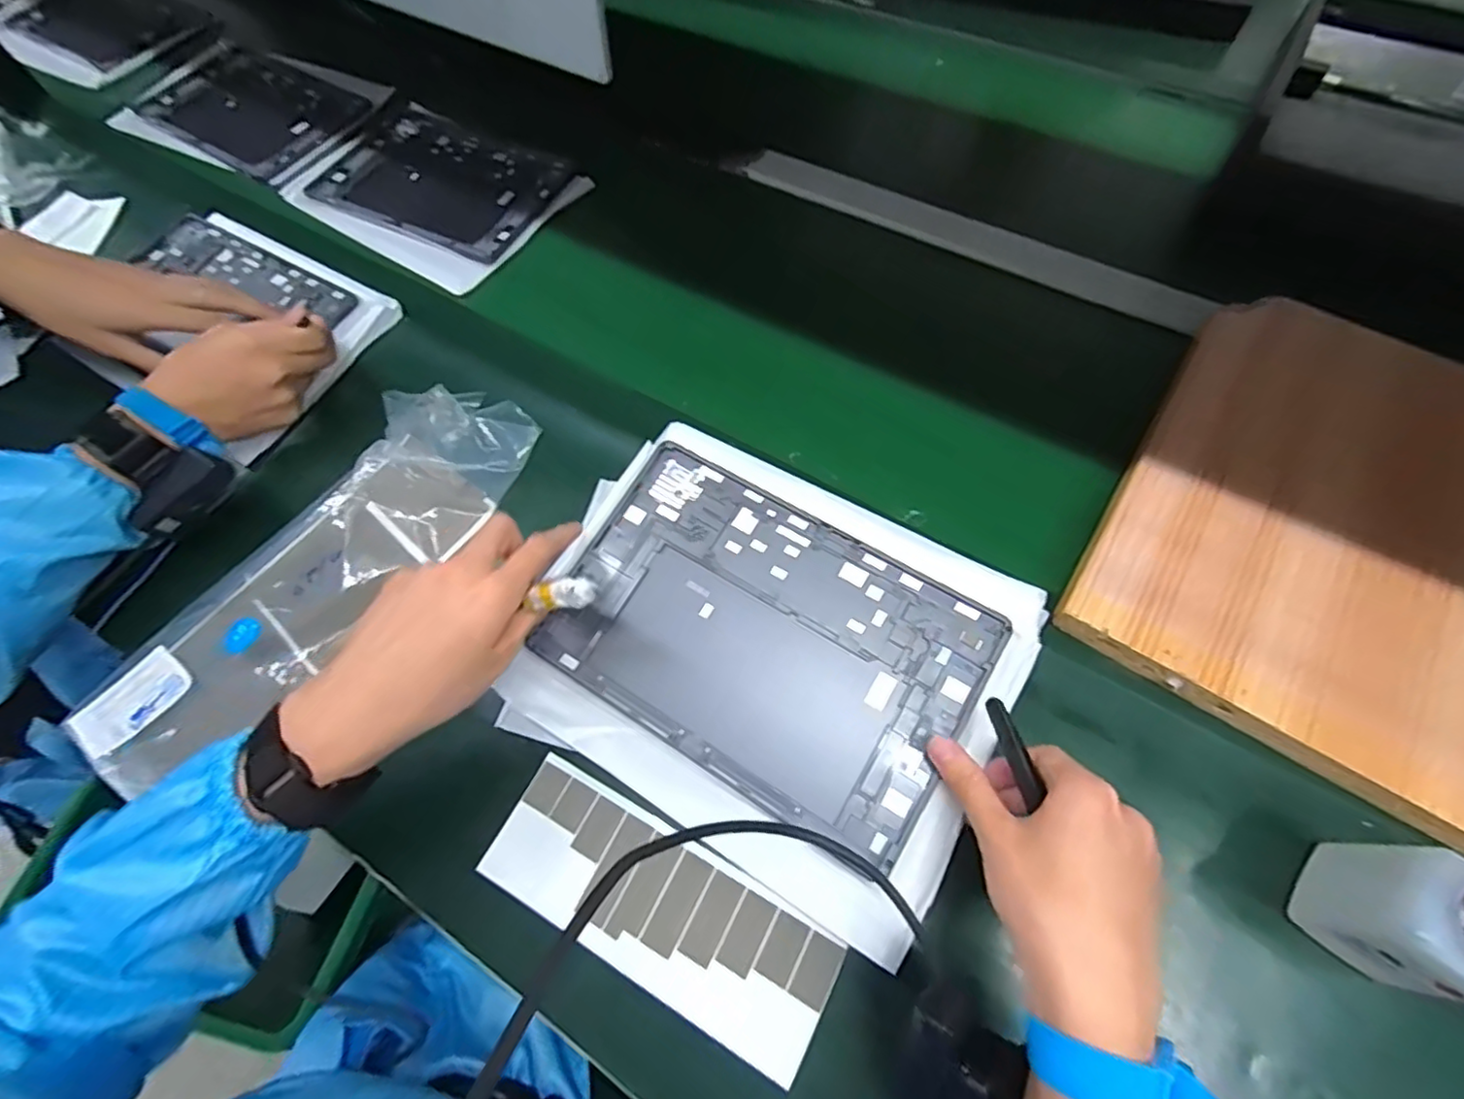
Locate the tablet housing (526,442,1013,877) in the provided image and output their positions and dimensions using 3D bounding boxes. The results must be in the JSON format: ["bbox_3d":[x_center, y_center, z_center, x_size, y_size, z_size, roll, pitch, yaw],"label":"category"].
[{"bbox_3d":[0.019,0.053,0.387,0.249,0.007,0.167,30,78,14],"label":"tablet housing"}]

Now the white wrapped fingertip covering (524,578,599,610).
[{"bbox_3d":[-0.093,0.025,0.345,0.035,0.013,0.012,-11,62,4],"label":"white wrapped fingertip covering"}]

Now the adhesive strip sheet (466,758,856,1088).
[{"bbox_3d":[-0.044,0.215,0.377,0.216,0.007,0.079,26,71,14],"label":"adhesive strip sheet"}]

